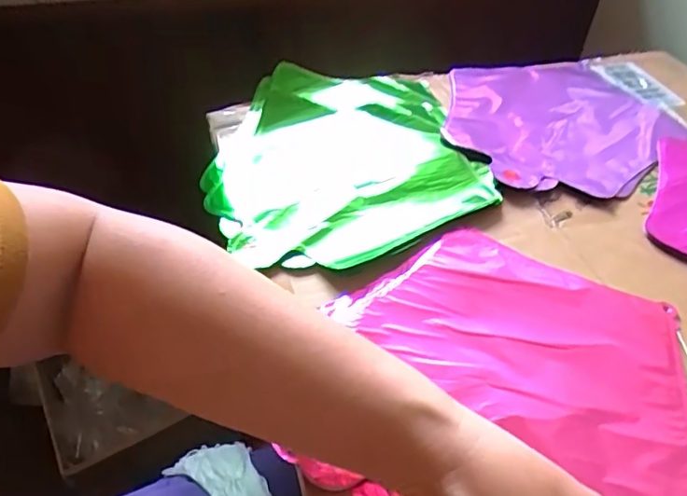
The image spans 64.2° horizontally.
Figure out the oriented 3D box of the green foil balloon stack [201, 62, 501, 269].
[{"bbox_3d":[0.000,-0.088,0.494,0.239,0.022,0.266,-11,46,-14],"label":"green foil balloon stack"}]

